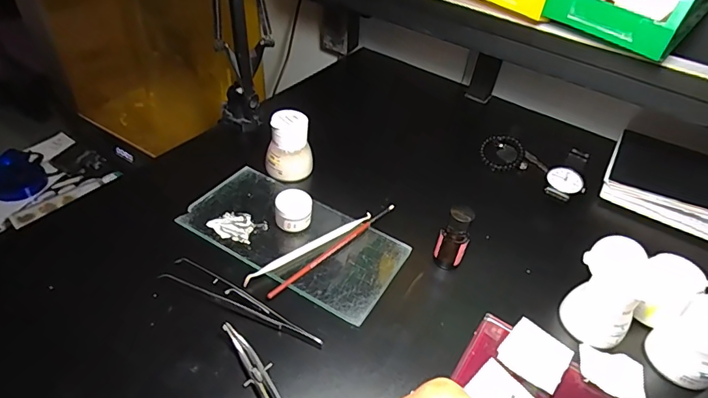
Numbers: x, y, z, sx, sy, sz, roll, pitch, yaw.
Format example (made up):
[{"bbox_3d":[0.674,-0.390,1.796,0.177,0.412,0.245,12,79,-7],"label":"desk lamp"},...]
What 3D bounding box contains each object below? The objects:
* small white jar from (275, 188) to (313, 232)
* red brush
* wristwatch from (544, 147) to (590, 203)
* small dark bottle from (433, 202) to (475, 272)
[{"bbox_3d":[-0.056,0.012,0.424,0.033,0.032,0.029,-1,42,-9],"label":"small white jar"},{"bbox_3d":[-0.016,0.043,0.414,0.008,0.005,0.158,34,48,28],"label":"red brush"},{"bbox_3d":[0.252,-0.035,0.527,0.040,0.025,0.126,27,45,21],"label":"wristwatch"},{"bbox_3d":[0.088,0.038,0.405,0.020,0.059,0.020,-11,44,-20],"label":"small dark bottle"}]

